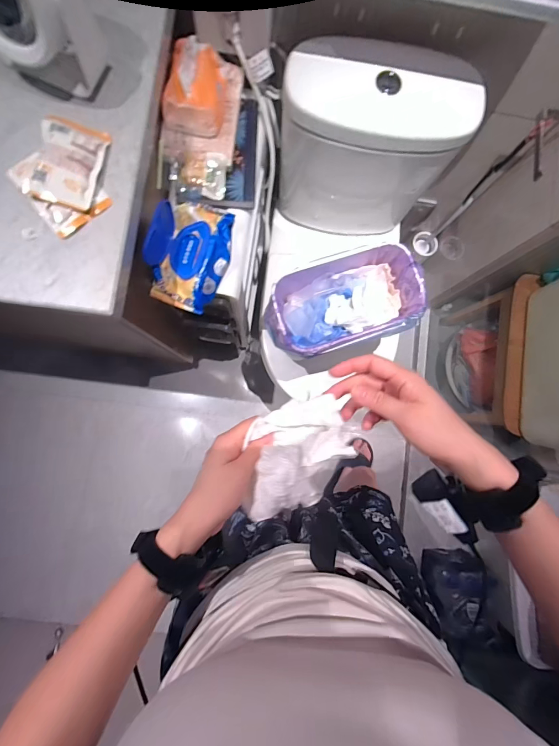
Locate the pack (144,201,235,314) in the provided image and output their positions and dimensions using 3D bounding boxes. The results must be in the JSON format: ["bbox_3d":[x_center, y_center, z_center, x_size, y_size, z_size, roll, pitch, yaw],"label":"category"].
[{"bbox_3d":[-0.162,-0.218,0.625,0.134,0.077,0.196,21,84,-2],"label":"pack"}]

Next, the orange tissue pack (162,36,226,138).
[{"bbox_3d":[-0.147,-0.493,0.609,0.099,0.084,0.126,4,85,-3],"label":"orange tissue pack"}]

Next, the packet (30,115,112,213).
[{"bbox_3d":[-0.292,-0.291,0.485,0.085,0.034,0.125,10,85,-3],"label":"packet"}]

